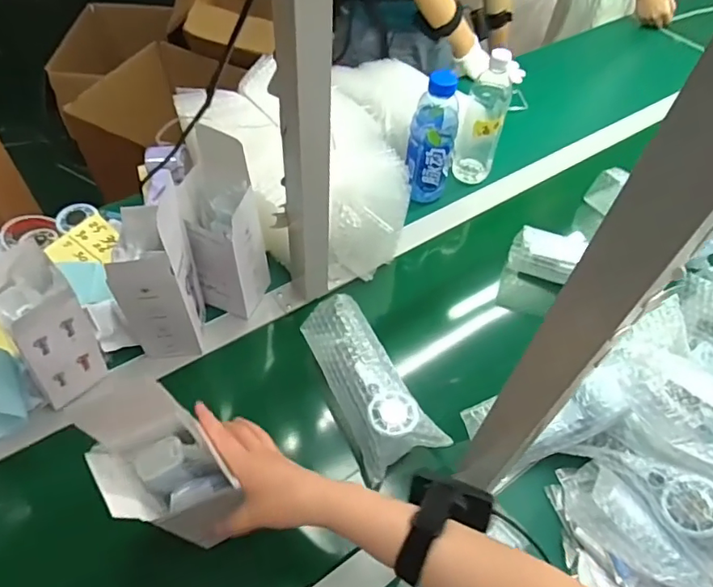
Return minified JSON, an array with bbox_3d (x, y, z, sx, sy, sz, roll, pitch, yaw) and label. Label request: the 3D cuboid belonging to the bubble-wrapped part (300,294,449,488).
[{"bbox_3d":[0.014,0.100,0.624,0.087,0.061,0.208,-19,57,-18],"label":"bubble-wrapped part"}]

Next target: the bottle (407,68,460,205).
[{"bbox_3d":[0.120,-0.242,0.822,0.071,0.211,0.073,11,53,3],"label":"bottle"}]

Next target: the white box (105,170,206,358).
[{"bbox_3d":[-0.231,-0.014,0.610,0.076,0.210,0.088,-3,53,-7],"label":"white box"}]

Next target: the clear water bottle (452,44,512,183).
[{"bbox_3d":[0.212,-0.291,0.863,0.070,0.225,0.074,20,54,10],"label":"clear water bottle"}]

